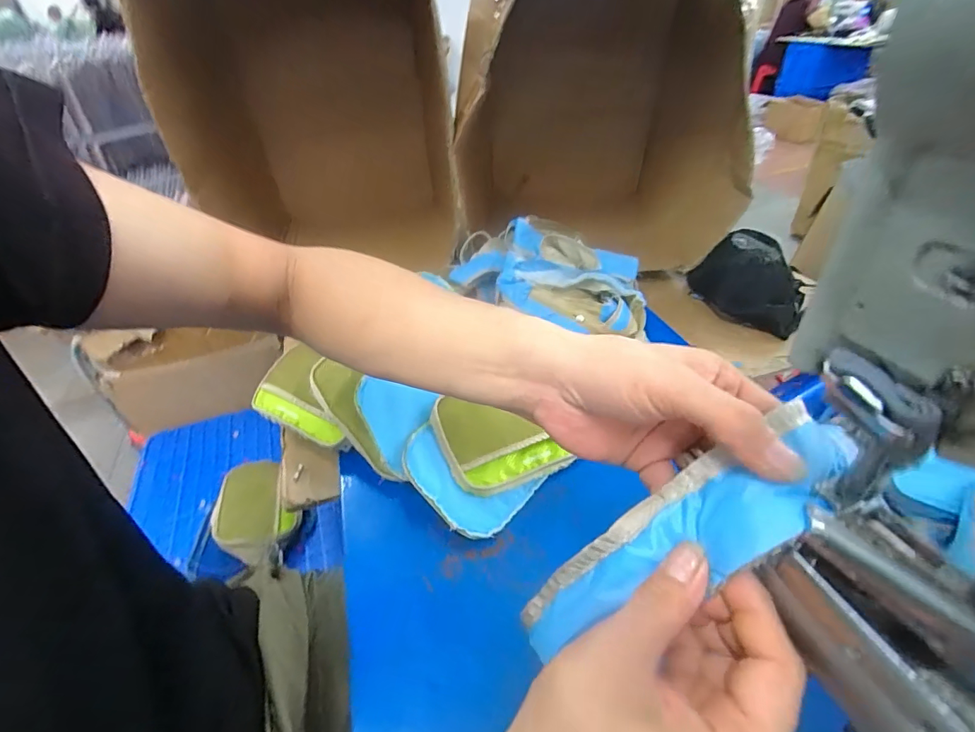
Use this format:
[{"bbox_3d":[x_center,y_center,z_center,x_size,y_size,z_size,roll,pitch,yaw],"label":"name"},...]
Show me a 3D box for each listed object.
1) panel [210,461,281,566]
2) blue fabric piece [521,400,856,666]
[{"bbox_3d":[-0.454,0.268,0.846,0.113,0.013,0.220,-3,39,-15],"label":"panel"},{"bbox_3d":[0.085,0.094,0.228,0.023,0.195,0.051,32,28,-29],"label":"blue fabric piece"}]

